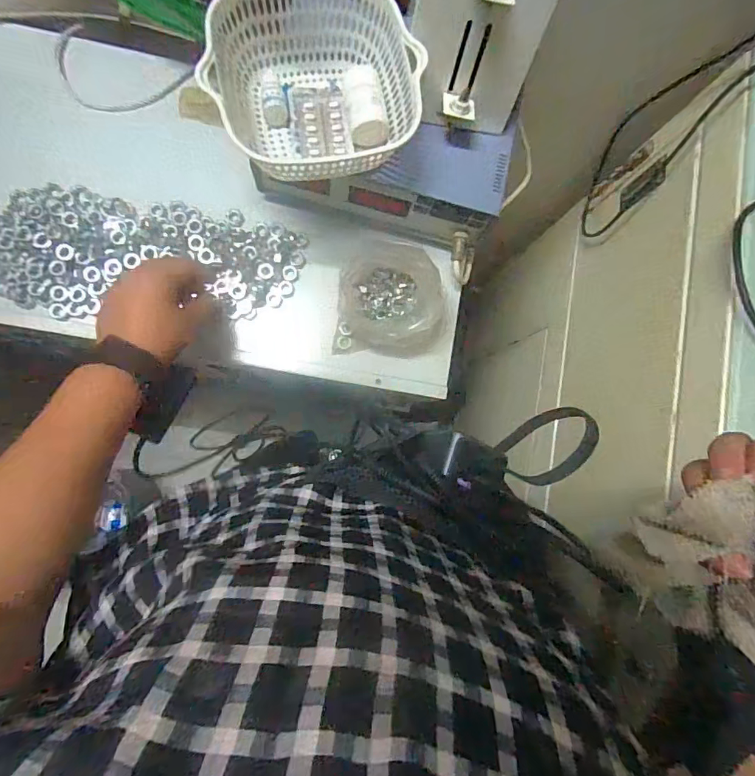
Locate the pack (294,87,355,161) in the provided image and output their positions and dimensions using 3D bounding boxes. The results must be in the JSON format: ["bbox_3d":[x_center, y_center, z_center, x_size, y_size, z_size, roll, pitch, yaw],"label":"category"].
[{"bbox_3d":[-0.052,-0.254,0.449,0.050,0.008,0.076,-8,81,-2],"label":"pack"}]

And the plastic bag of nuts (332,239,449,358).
[{"bbox_3d":[0.022,-0.095,0.510,0.123,0.072,0.108,7,83,-6],"label":"plastic bag of nuts"}]

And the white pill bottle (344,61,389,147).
[{"bbox_3d":[-0.010,-0.254,0.429,0.034,0.032,0.060,-11,86,-8],"label":"white pill bottle"}]

